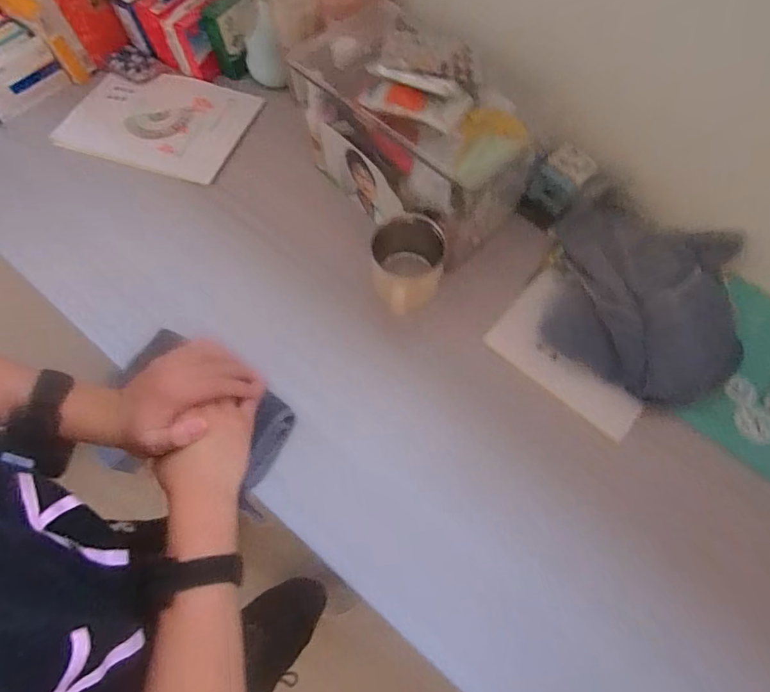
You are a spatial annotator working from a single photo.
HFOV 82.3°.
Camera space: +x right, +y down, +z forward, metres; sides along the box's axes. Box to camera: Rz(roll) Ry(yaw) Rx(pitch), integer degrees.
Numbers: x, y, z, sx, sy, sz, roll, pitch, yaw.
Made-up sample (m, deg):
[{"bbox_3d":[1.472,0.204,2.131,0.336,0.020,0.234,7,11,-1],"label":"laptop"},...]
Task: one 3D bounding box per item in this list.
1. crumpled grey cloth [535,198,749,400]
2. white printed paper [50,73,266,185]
[{"bbox_3d":[0.288,-0.056,0.492,0.197,0.047,0.234,17,68,7],"label":"crumpled grey cloth"},{"bbox_3d":[-0.325,-0.326,0.637,0.255,0.008,0.172,16,69,7],"label":"white printed paper"}]

